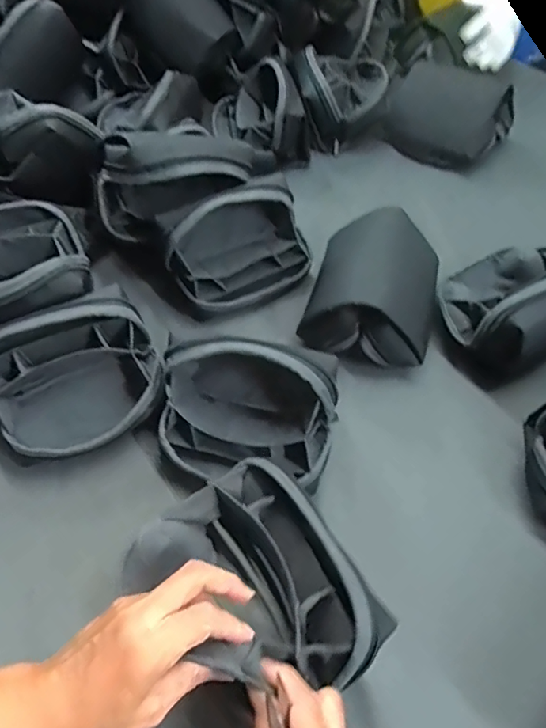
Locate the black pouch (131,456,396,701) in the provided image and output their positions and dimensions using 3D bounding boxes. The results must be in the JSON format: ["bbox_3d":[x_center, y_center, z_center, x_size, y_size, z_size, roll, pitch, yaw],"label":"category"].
[{"bbox_3d":[-0.010,0.159,0.360,0.128,0.066,0.163,-34,60,-20],"label":"black pouch"}]

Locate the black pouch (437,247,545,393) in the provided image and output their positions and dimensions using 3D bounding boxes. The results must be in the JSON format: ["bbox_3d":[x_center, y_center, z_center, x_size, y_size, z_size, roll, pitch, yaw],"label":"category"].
[{"bbox_3d":[0.268,-0.079,0.559,0.155,0.122,0.147,-26,58,-16],"label":"black pouch"}]

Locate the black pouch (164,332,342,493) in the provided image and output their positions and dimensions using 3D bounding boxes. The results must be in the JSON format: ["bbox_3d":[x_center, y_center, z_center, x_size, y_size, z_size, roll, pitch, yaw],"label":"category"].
[{"bbox_3d":[-0.025,0.035,0.461,0.162,0.111,0.099,11,56,10],"label":"black pouch"}]

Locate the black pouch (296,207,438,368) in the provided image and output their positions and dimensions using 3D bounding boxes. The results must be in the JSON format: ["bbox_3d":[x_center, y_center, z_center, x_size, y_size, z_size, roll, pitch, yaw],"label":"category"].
[{"bbox_3d":[0.116,-0.089,0.564,0.140,0.090,0.165,16,57,13],"label":"black pouch"}]

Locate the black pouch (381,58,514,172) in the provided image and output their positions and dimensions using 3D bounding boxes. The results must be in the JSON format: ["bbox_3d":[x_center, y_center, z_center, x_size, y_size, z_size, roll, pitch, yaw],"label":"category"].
[{"bbox_3d":[0.270,-0.383,0.779,0.182,0.121,0.105,21,58,17],"label":"black pouch"}]

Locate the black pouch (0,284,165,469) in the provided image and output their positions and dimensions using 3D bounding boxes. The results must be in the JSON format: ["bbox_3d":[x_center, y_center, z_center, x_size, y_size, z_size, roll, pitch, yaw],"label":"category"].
[{"bbox_3d":[-0.196,0.020,0.506,0.169,0.111,0.123,-27,58,-16],"label":"black pouch"}]

